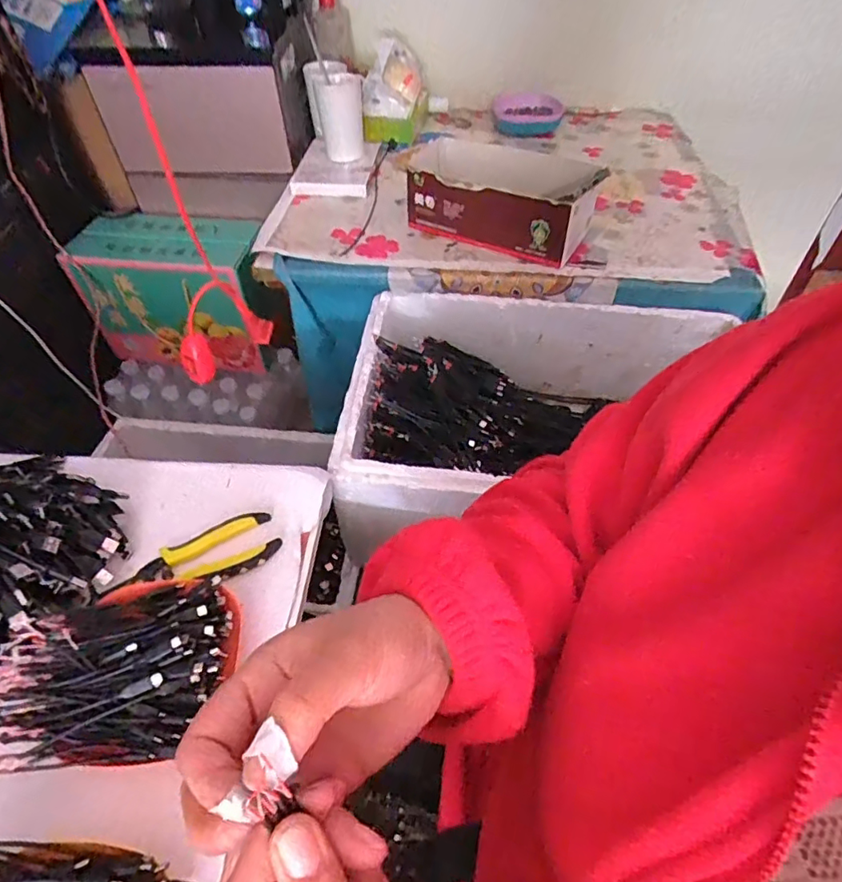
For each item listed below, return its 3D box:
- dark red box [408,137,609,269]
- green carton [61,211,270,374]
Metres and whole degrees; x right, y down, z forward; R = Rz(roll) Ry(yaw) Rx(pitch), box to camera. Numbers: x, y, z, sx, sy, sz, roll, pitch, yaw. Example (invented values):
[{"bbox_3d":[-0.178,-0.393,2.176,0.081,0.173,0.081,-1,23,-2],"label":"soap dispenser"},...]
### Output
[{"bbox_3d":[0.123,-0.357,0.804,0.259,0.101,0.131,22,54,17],"label":"dark red box"},{"bbox_3d":[-0.449,-0.284,1.061,0.330,0.241,0.161,7,51,7],"label":"green carton"}]

